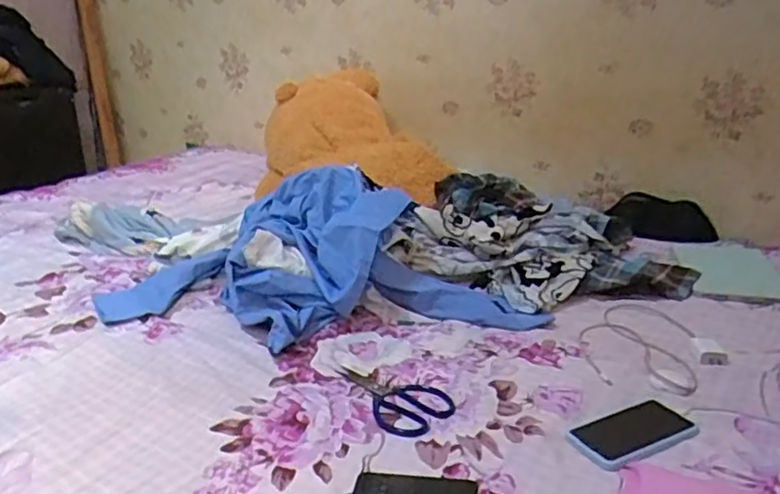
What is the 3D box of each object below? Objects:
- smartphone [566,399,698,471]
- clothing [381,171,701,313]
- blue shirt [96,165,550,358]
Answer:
[{"bbox_3d":[0.317,0.237,0.847,0.175,0.006,0.086,-11,25,-27],"label":"smartphone"},{"bbox_3d":[0.285,-0.021,1.308,0.599,0.147,0.341,-3,23,-11],"label":"clothing"},{"bbox_3d":[-0.125,0.009,1.142,0.741,0.208,0.348,-4,23,-13],"label":"blue shirt"}]

